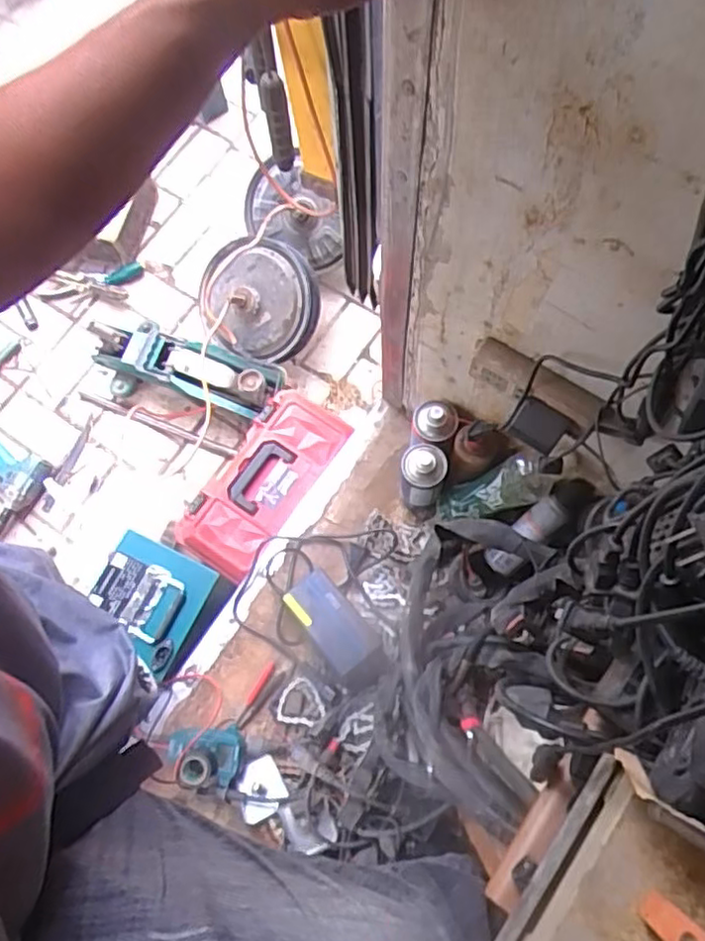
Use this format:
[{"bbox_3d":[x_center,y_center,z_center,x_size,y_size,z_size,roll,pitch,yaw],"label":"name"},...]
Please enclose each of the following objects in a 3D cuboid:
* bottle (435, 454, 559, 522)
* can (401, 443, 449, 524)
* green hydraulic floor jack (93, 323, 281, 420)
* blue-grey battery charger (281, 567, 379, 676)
[{"bbox_3d":[0.201,0.031,0.958,0.054,0.199,0.062,7,66,-42],"label":"bottle"},{"bbox_3d":[0.102,0.019,1.004,0.065,0.171,0.076,11,74,6],"label":"can"},{"bbox_3d":[-0.360,-0.216,1.434,0.427,0.110,0.150,17,74,7],"label":"green hydraulic floor jack"},{"bbox_3d":[-0.030,0.224,0.996,0.073,0.053,0.147,-36,75,-9],"label":"blue-grey battery charger"}]

